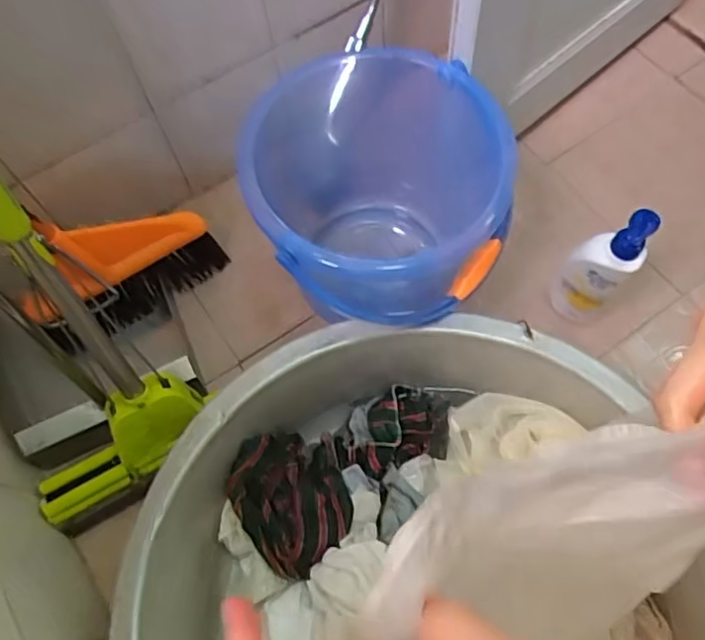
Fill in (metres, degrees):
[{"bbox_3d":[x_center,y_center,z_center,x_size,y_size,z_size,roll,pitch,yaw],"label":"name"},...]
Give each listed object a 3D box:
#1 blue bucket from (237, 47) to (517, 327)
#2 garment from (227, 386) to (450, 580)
[{"bbox_3d":[0.055,-0.123,0.811,0.359,0.308,0.323,-4,64,2],"label":"blue bucket"},{"bbox_3d":[-0.012,0.178,0.754,0.313,0.066,0.161,-32,67,-11],"label":"garment"}]

